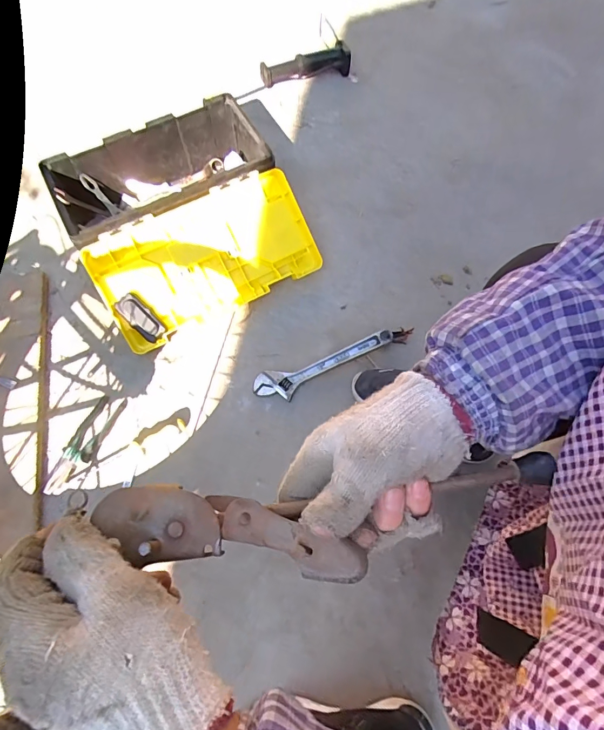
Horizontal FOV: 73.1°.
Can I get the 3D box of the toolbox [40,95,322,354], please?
[{"bbox_3d":[-0.245,-0.310,0.892,0.445,0.183,0.417,-28,69,-7],"label":"toolbox"}]

